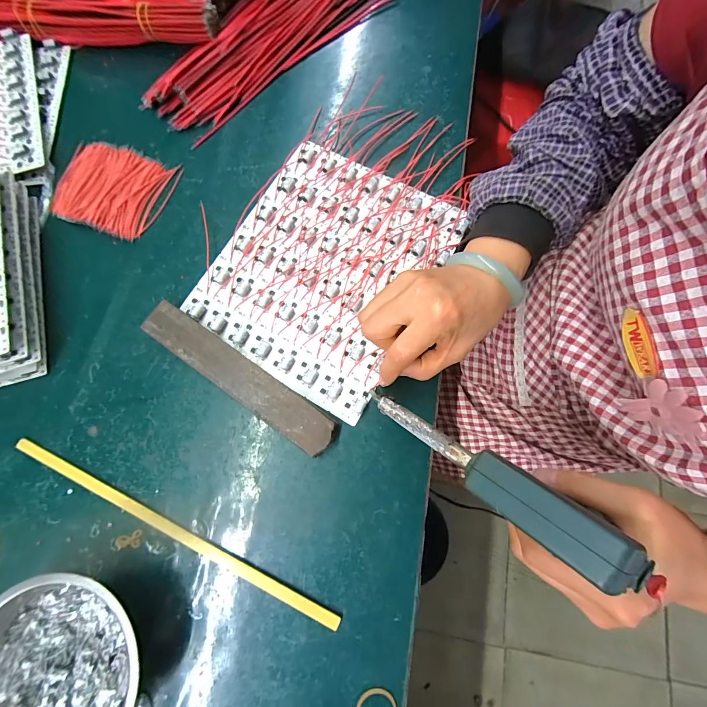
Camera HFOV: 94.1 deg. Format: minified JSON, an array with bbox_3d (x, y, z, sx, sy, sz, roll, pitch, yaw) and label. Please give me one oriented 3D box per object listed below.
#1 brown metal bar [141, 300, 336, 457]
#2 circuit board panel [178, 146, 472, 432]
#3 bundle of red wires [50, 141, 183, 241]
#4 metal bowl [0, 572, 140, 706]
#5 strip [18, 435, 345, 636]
[{"bbox_3d":[-0.102,0.019,0.295,0.198,0.016,0.035,33,80,9],"label":"brown metal bar"},{"bbox_3d":[-0.027,-0.089,0.323,0.199,0.012,0.232,31,79,9],"label":"circuit board panel"},{"bbox_3d":[-0.259,-0.177,0.349,0.118,0.015,0.097,18,78,6],"label":"bundle of red wires"},{"bbox_3d":[-0.213,0.227,0.238,0.121,0.039,0.123,0,76,2],"label":"metal bowl"},{"bbox_3d":[-0.154,0.144,0.274,0.310,0.004,0.013,23,71,8],"label":"strip"}]

